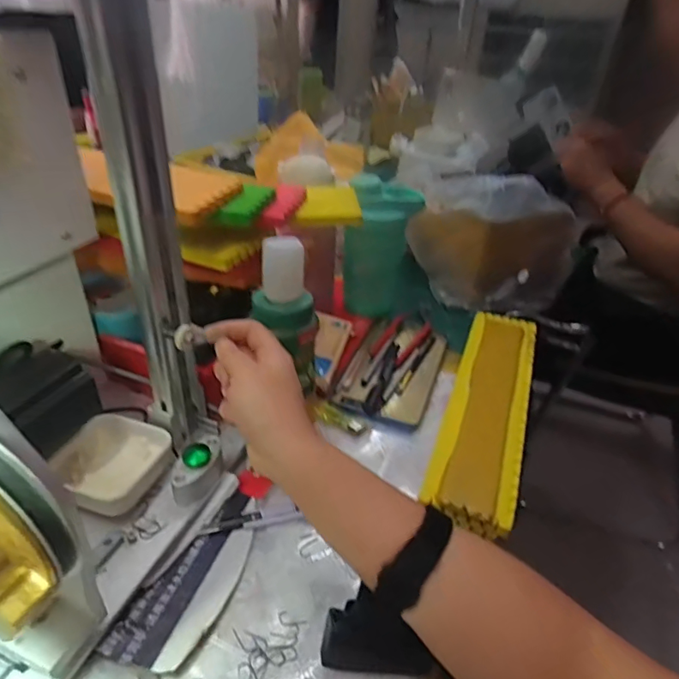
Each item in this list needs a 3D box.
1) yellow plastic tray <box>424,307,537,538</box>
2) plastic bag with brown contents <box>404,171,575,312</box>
[{"bbox_3d":[0.162,0.066,0.541,0.078,0.032,0.323,15,36,15],"label":"yellow plastic tray"},{"bbox_3d":[0.215,-0.135,0.702,0.241,0.164,0.081,10,35,8],"label":"plastic bag with brown contents"}]

